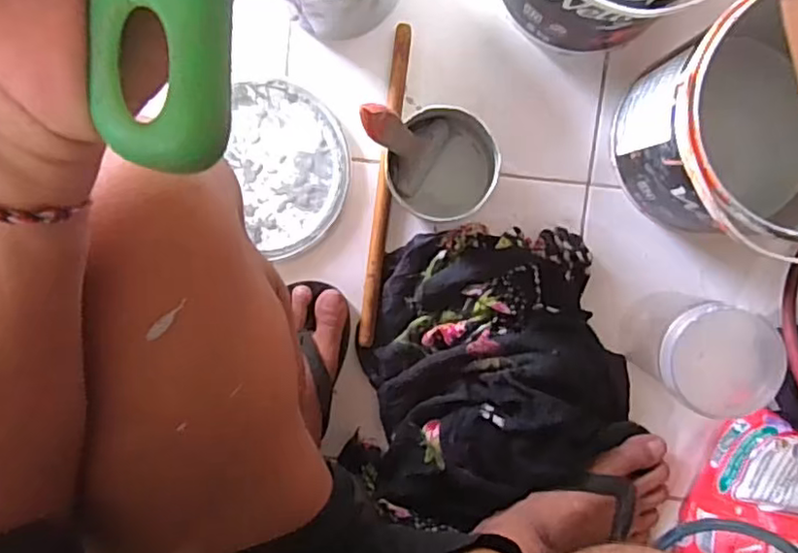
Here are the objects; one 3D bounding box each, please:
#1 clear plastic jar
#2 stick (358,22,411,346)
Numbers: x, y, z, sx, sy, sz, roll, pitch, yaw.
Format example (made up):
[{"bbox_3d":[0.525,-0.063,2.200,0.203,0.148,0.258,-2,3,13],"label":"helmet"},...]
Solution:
[{"bbox_3d":[0.260,0.063,0.552,0.100,0.128,0.089,38,96,-1],"label":"clear plastic jar"},{"bbox_3d":[-0.014,-0.086,0.604,0.015,0.013,0.306,7,96,2],"label":"stick"}]

